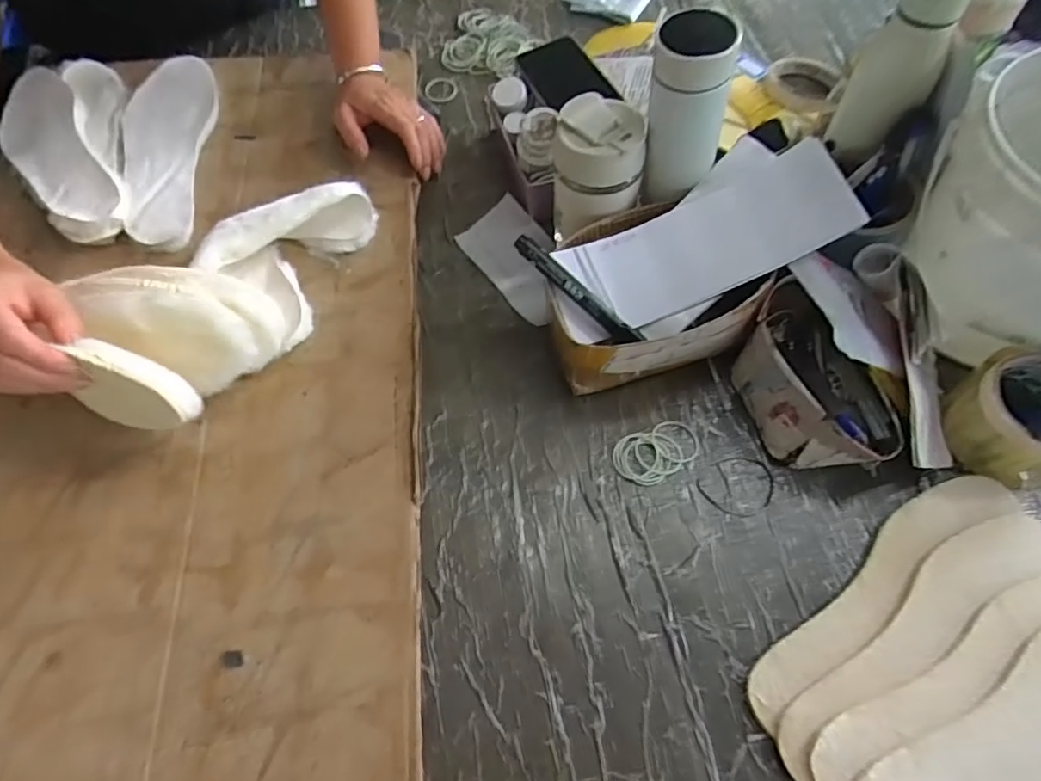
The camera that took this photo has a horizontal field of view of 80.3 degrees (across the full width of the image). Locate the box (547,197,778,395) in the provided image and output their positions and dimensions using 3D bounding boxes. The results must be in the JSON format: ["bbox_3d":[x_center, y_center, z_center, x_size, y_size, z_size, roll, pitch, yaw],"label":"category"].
[{"bbox_3d":[0.120,-0.091,0.576,0.195,0.110,0.147,-17,63,-6],"label":"box"}]

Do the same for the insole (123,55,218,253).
[{"bbox_3d":[-0.407,-0.280,0.705,0.093,0.016,0.283,0,63,-9],"label":"insole"}]

